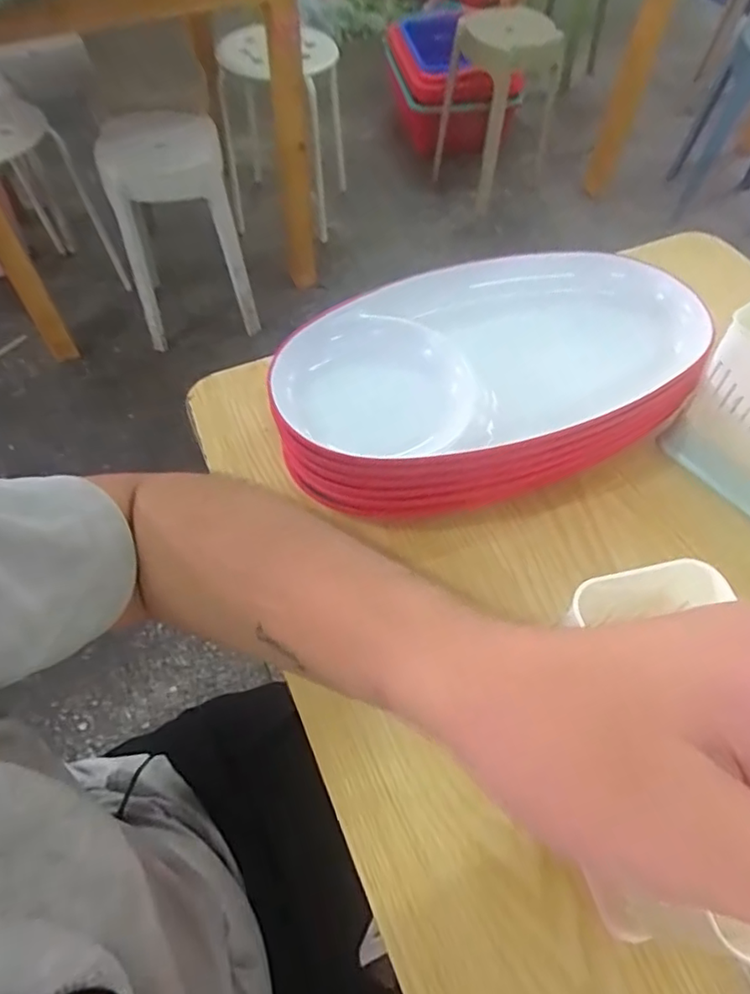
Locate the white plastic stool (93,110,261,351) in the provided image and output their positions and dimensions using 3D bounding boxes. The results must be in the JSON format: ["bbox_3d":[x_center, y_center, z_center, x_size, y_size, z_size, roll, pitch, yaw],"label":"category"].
[{"bbox_3d":[-0.501,-0.688,1.529,0.286,0.504,0.305,-14,58,-10],"label":"white plastic stool"}]

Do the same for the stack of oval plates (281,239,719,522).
[{"bbox_3d":[0.084,-0.091,0.448,0.316,0.069,0.174,-17,59,-12],"label":"stack of oval plates"}]

